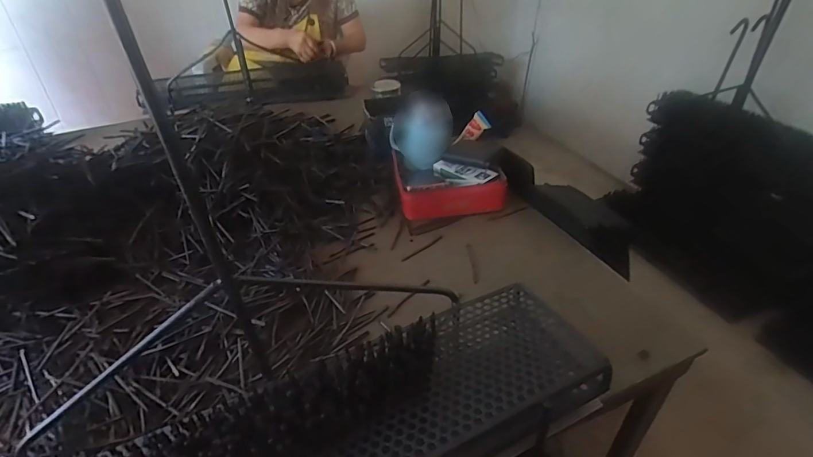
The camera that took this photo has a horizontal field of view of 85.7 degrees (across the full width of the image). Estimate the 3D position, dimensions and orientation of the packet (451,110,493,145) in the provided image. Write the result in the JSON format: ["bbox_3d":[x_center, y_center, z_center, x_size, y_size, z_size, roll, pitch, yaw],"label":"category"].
[{"bbox_3d":[0.142,-0.212,0.968,0.041,0.089,0.036,40,31,-19],"label":"packet"}]

